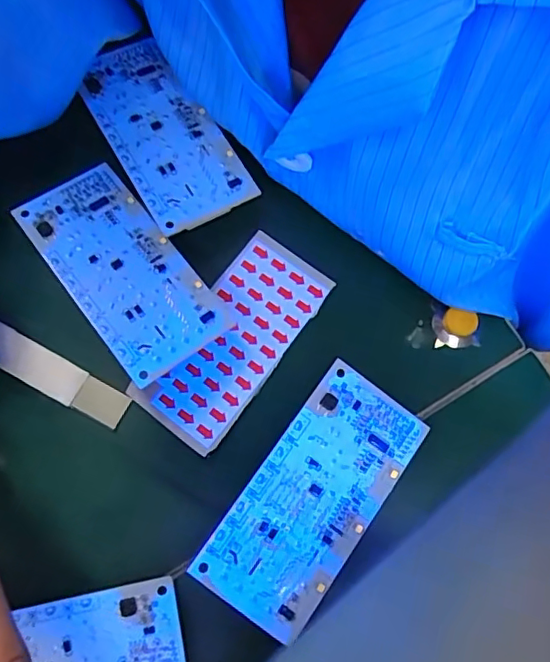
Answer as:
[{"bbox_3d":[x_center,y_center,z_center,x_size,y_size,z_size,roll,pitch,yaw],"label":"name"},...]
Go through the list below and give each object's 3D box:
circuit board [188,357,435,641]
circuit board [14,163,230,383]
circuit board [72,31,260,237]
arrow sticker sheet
[{"bbox_3d":[0.018,0.074,0.254,0.055,0.004,0.115,37,76,-1],"label":"circuit board"},{"bbox_3d":[-0.076,-0.031,0.278,0.056,0.004,0.112,-37,77,-18],"label":"circuit board"},{"bbox_3d":[-0.060,-0.105,0.295,0.053,0.007,0.110,-32,78,-7],"label":"circuit board"},{"bbox_3d":[-0.021,0.003,0.287,0.051,0.004,0.109,36,79,8],"label":"arrow sticker sheet"}]

